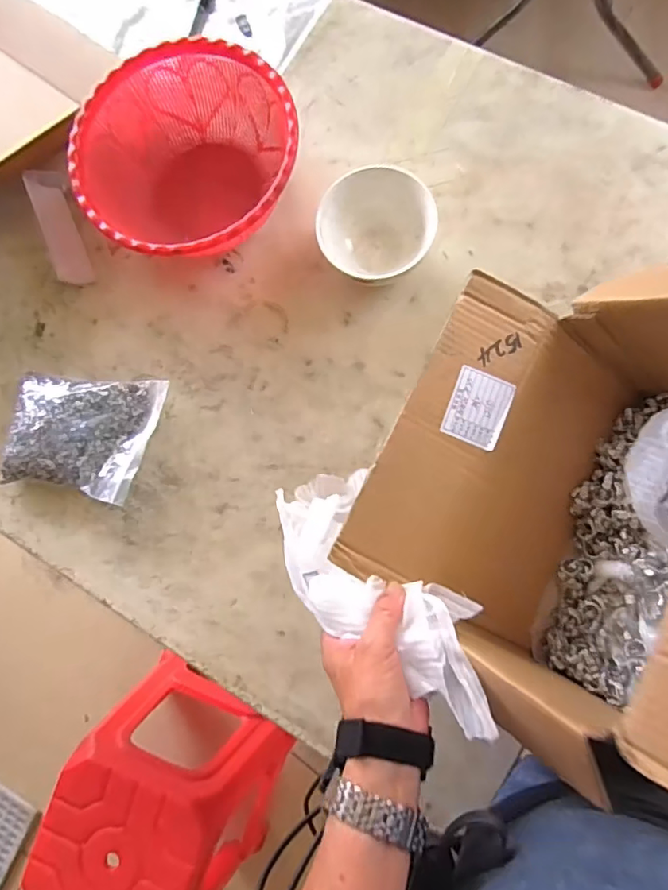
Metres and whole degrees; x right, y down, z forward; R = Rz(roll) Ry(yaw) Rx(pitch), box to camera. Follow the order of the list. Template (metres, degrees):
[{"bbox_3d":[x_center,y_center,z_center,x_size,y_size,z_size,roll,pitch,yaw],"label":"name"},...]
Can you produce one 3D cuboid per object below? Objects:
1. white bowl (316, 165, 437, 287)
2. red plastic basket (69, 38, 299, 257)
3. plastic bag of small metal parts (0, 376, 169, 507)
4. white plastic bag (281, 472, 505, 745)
[{"bbox_3d":[0.041,-0.235,0.601,0.123,0.059,0.108,-35,81,1],"label":"white bowl"},{"bbox_3d":[-0.161,-0.322,0.628,0.242,0.088,0.244,-1,83,6],"label":"red plastic basket"},{"bbox_3d":[-0.291,-0.010,0.630,0.178,0.039,0.143,4,83,6],"label":"plastic bag of small metal parts"},{"bbox_3d":[0.032,0.112,0.435,0.100,0.091,0.255,-44,53,-1],"label":"white plastic bag"}]

